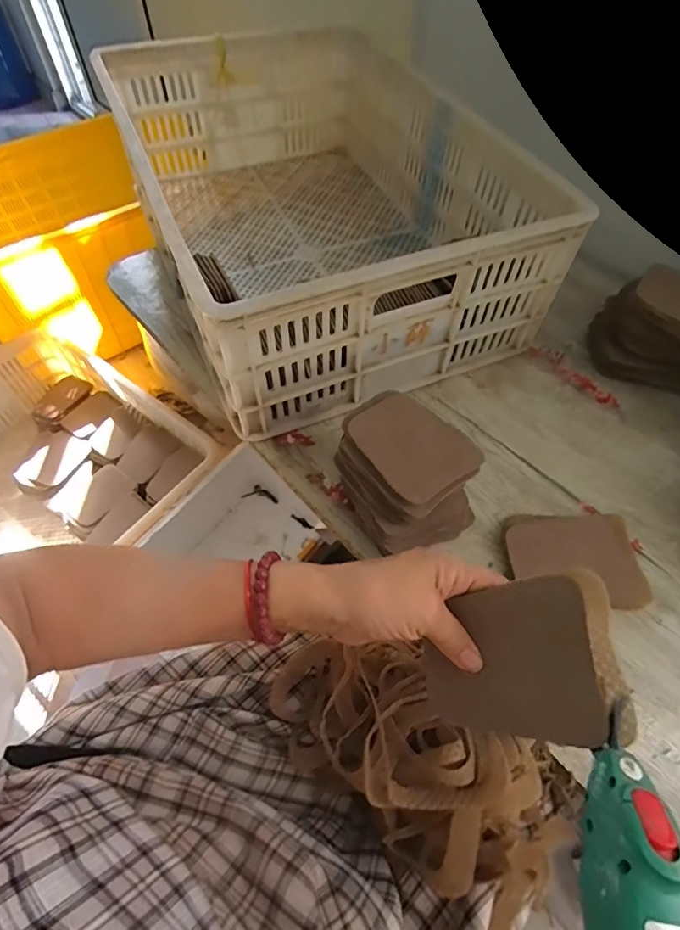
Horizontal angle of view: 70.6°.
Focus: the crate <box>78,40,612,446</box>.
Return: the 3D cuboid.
[{"bbox_3d":[-0.044,-0.380,0.677,0.424,0.188,0.647,-19,58,-14],"label":"crate"}]

